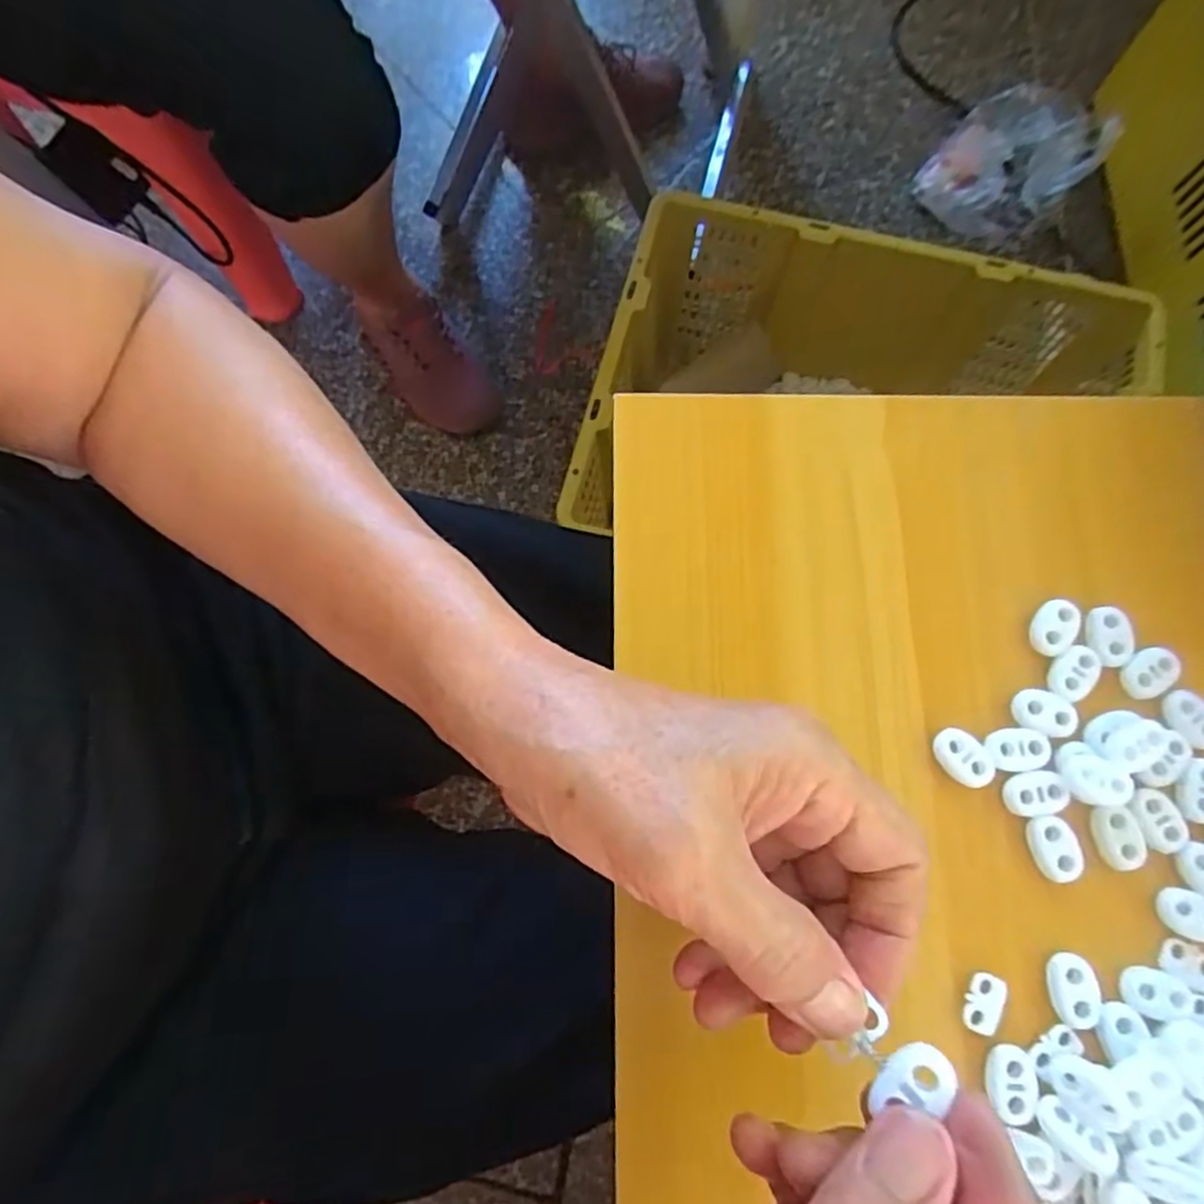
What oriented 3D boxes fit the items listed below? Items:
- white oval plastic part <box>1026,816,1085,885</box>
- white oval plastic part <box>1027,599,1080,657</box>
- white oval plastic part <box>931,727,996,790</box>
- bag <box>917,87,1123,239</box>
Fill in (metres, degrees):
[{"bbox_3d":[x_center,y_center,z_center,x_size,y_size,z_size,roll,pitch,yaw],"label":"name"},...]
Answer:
[{"bbox_3d":[0.158,0.086,0.247,0.014,0.005,0.022,-15,78,-4],"label":"white oval plastic part"},{"bbox_3d":[0.170,0.010,0.265,0.016,0.004,0.022,34,79,7],"label":"white oval plastic part"},{"bbox_3d":[0.131,0.056,0.254,0.015,0.004,0.023,-44,81,-9],"label":"white oval plastic part"},{"bbox_3d":[0.524,-0.567,0.910,0.173,0.101,0.194,39,80,8],"label":"bag"}]

